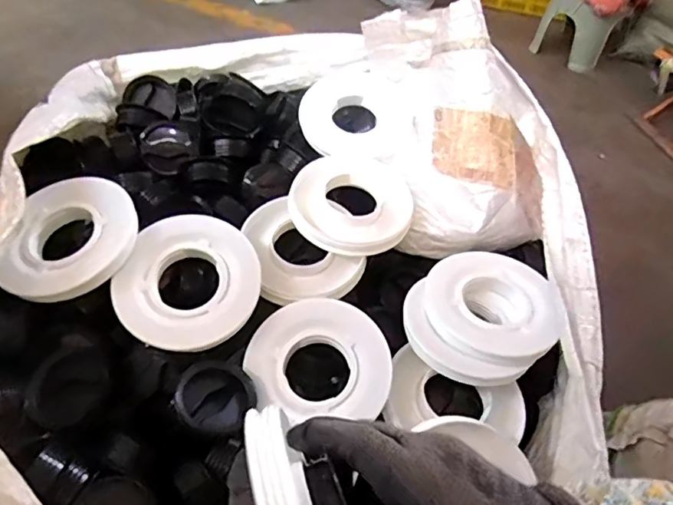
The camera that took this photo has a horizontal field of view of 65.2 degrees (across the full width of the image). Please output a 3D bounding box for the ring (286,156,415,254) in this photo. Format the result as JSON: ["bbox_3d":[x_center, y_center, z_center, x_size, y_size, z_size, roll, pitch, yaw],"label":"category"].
[{"bbox_3d":[0.015,-0.054,0.566,0.131,0.026,0.128,0,45,0],"label":"ring"}]

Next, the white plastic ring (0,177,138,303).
[{"bbox_3d":[-0.245,-0.014,0.490,0.108,0.020,0.124,1,61,0],"label":"white plastic ring"}]

